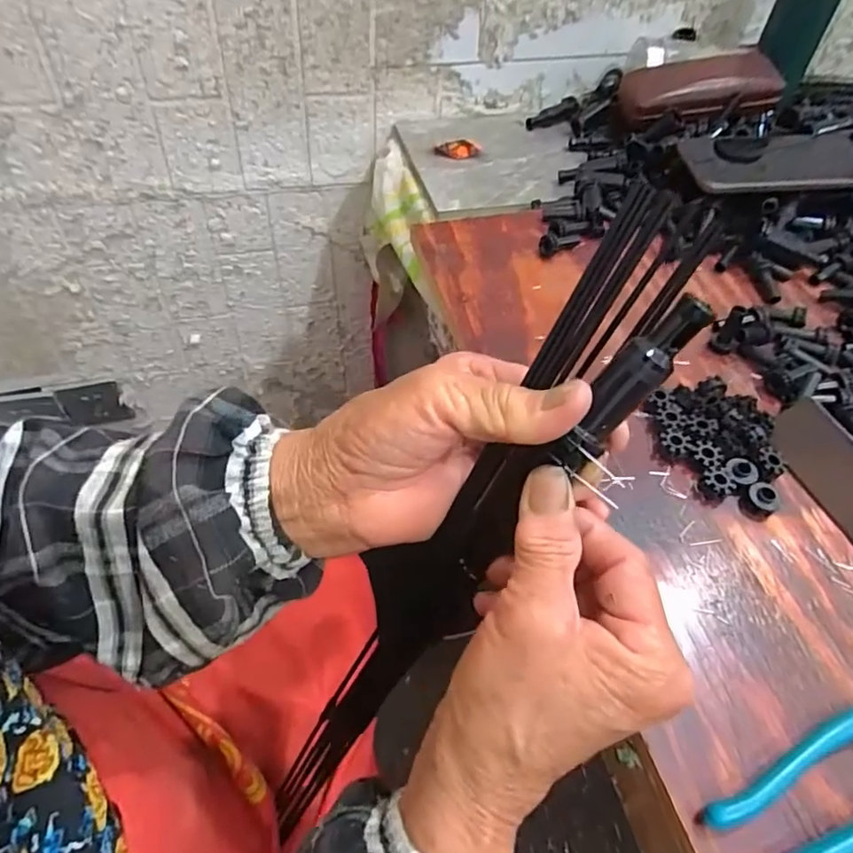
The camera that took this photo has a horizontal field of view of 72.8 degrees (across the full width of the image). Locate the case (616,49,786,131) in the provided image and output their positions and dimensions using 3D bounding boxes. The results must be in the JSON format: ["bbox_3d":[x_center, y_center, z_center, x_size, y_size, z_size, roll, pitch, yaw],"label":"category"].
[{"bbox_3d":[0.278,-0.341,0.587,0.153,0.037,0.079,-8,52,-10],"label":"case"}]

